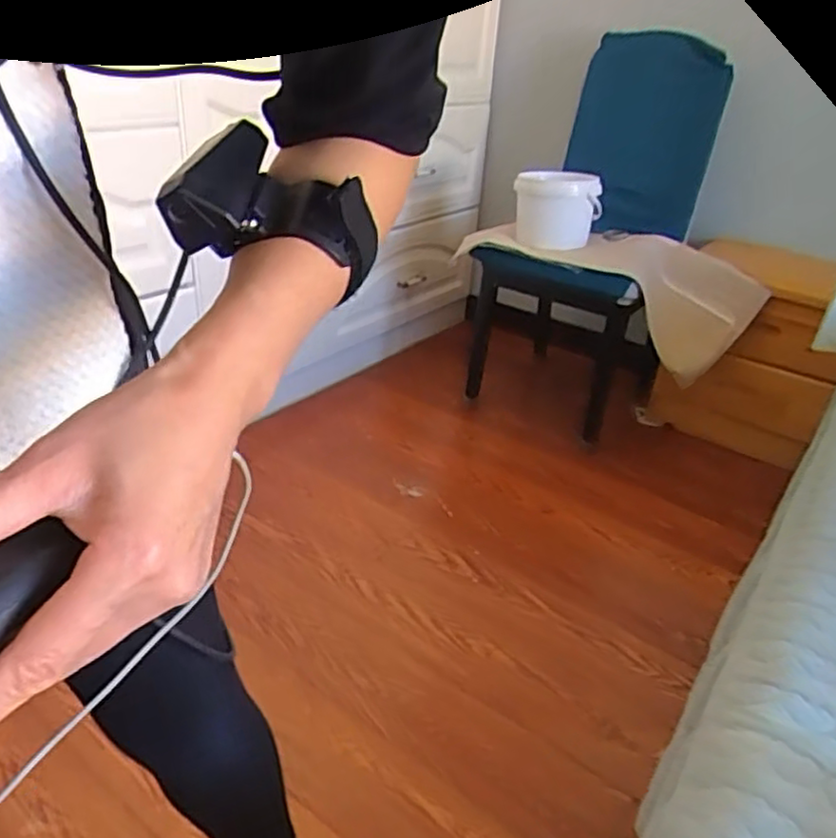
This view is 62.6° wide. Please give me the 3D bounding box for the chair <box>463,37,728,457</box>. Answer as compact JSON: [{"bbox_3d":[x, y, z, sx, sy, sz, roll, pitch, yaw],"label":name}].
[{"bbox_3d":[0.461,-0.492,1.799,0.446,0.876,0.665,21,34,28],"label":"chair"}]

